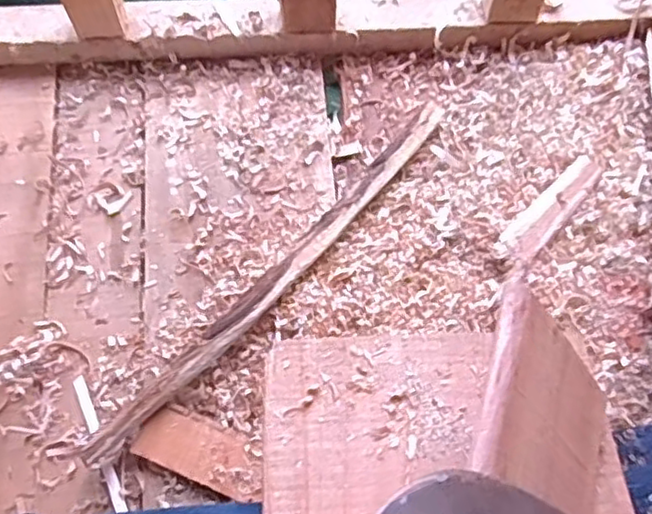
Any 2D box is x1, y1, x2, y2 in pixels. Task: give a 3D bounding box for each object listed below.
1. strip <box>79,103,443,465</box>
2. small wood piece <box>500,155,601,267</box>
[{"bbox_3d":[-0.034,0.009,0.581,0.025,0.019,0.432,39,72,15],"label":"strip"},{"bbox_3d":[0.206,-0.045,0.610,0.032,0.011,0.129,40,72,16],"label":"small wood piece"}]

